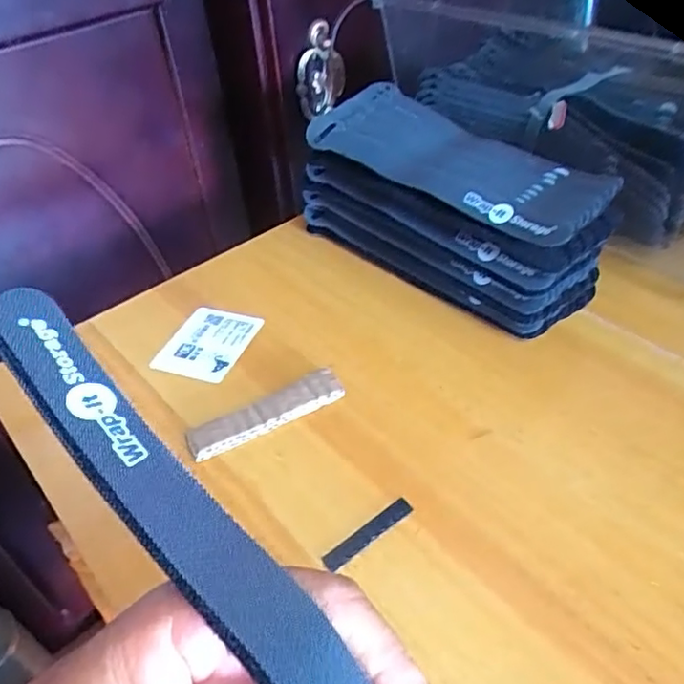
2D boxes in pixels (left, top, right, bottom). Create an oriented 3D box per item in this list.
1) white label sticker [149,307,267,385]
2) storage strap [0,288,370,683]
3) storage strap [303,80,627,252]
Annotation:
[{"bbox_3d":[-0.083,0.001,0.383,0.049,0.004,0.058,12,47,18],"label":"white label sticker"},{"bbox_3d":[-0.033,0.054,0.152,0.024,0.014,0.188,-35,67,-28],"label":"storage strap"},{"bbox_3d":[0.071,-0.117,0.386,0.080,0.016,0.200,-37,53,-27],"label":"storage strap"}]

